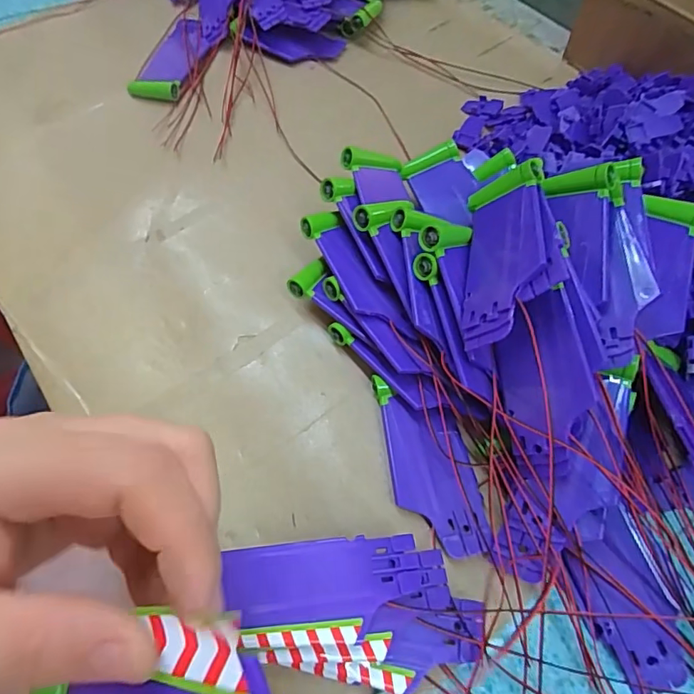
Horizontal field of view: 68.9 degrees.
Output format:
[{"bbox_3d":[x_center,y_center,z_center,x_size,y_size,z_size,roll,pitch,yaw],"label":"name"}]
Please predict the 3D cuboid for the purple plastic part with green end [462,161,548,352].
[{"bbox_3d":[0.067,-0.041,0.220,0.008,0.038,0.086,30,56,-29],"label":"purple plastic part with green end"}]

